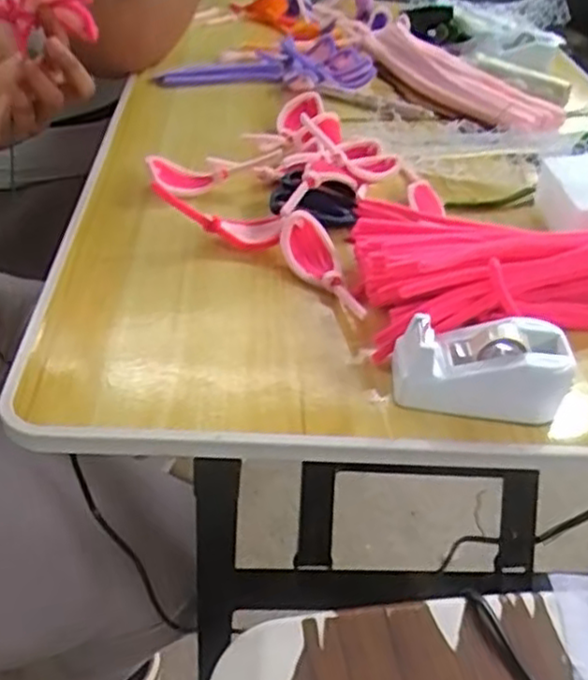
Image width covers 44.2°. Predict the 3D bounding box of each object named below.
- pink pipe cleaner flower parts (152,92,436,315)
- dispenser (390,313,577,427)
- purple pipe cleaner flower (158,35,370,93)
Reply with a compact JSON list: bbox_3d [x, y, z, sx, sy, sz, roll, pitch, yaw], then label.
[{"bbox_3d":[0.016,-0.144,0.632,0.226,0.035,0.240,30,44,26],"label":"pink pipe cleaner flower parts"},{"bbox_3d":[0.115,0.016,0.447,0.102,0.049,0.050,7,39,1],"label":"dispenser"},{"bbox_3d":[-0.024,-0.304,0.819,0.225,0.032,0.124,-15,44,-25],"label":"purple pipe cleaner flower"}]

